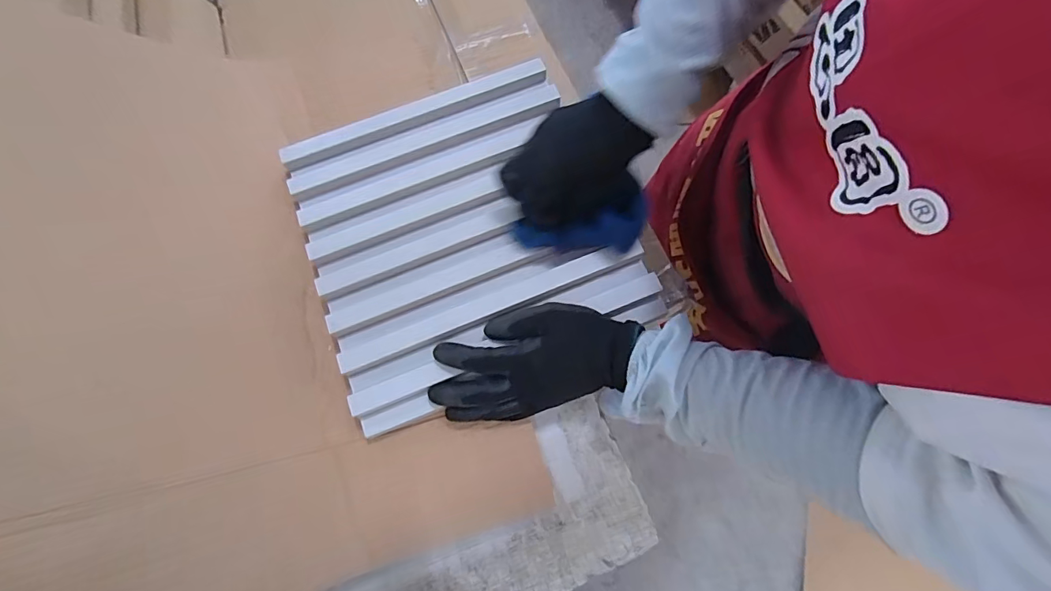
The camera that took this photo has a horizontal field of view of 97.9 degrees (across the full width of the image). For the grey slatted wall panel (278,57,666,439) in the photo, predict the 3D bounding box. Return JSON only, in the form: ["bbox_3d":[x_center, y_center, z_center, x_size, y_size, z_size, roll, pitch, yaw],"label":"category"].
[{"bbox_3d":[-0.061,-0.065,0.432,0.277,0.019,0.288,-23,73,-5],"label":"grey slatted wall panel"}]

